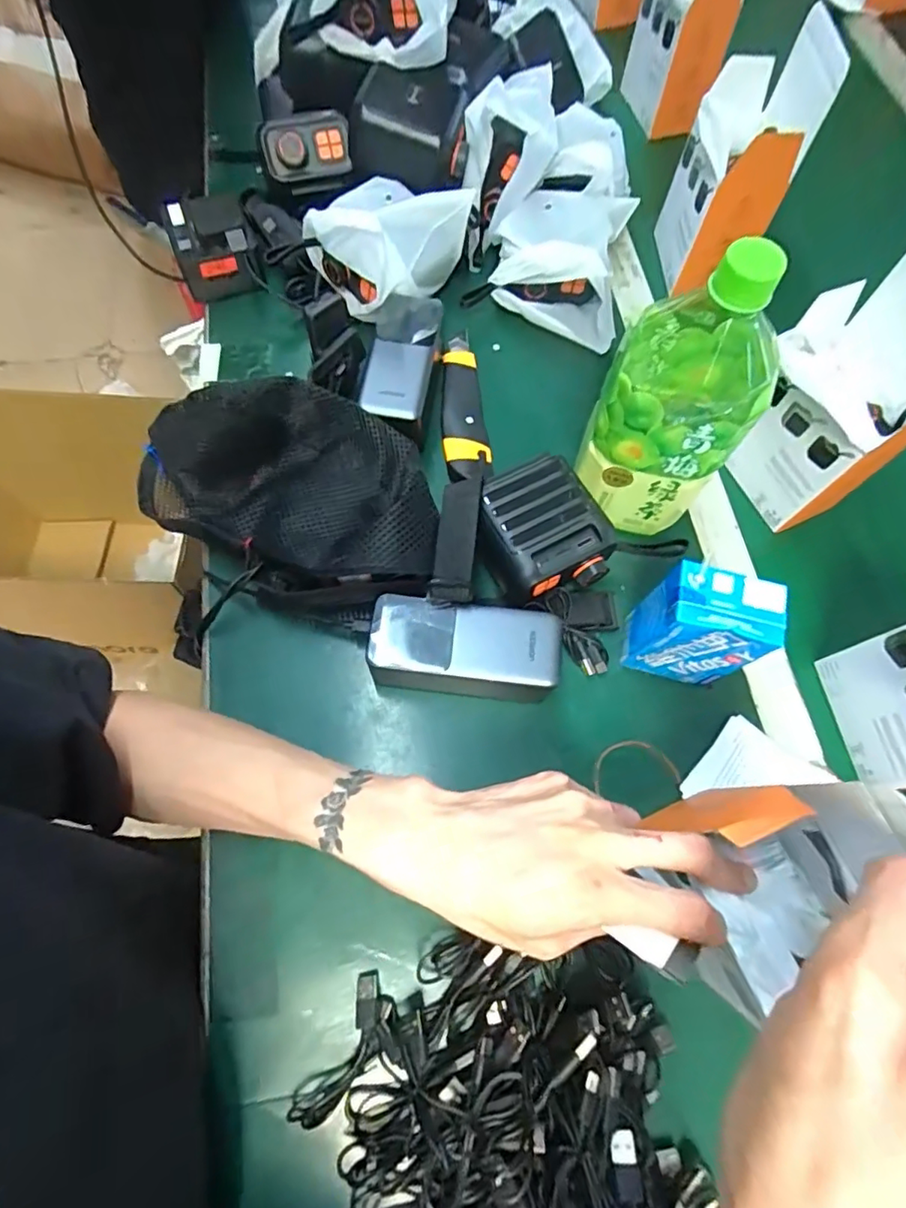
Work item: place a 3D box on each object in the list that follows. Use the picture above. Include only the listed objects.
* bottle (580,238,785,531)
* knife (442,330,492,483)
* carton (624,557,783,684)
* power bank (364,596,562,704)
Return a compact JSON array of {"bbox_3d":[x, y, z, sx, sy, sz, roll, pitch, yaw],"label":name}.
[{"bbox_3d":[0.150,-0.133,0.373,0.086,0.211,0.084,28,69,9],"label":"bottle"},{"bbox_3d":[0.006,-0.177,0.502,0.038,0.018,0.159,-5,68,-5],"label":"knife"},{"bbox_3d":[0.162,0.020,0.383,0.068,0.106,0.043,14,67,3],"label":"carton"},{"bbox_3d":[0.006,0.036,0.408,0.128,0.060,0.064,3,67,-2],"label":"power bank"}]

